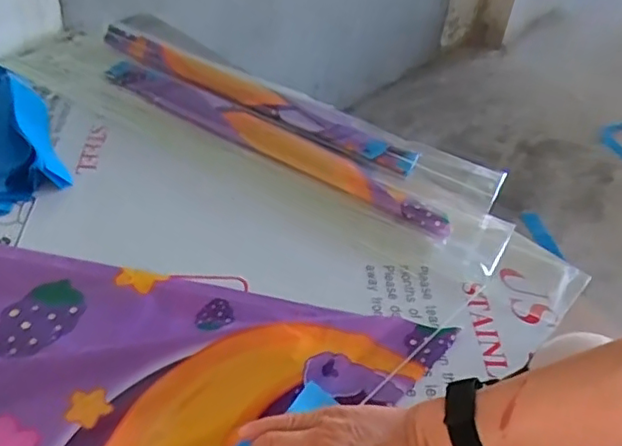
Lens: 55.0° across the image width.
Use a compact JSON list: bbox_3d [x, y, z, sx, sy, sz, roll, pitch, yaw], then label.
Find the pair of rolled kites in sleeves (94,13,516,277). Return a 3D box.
[{"bbox_3d":[-0.041,-0.141,0.794,0.656,0.015,0.202,28,50,19],"label":"pair of rolled kites in sleeves"}]

